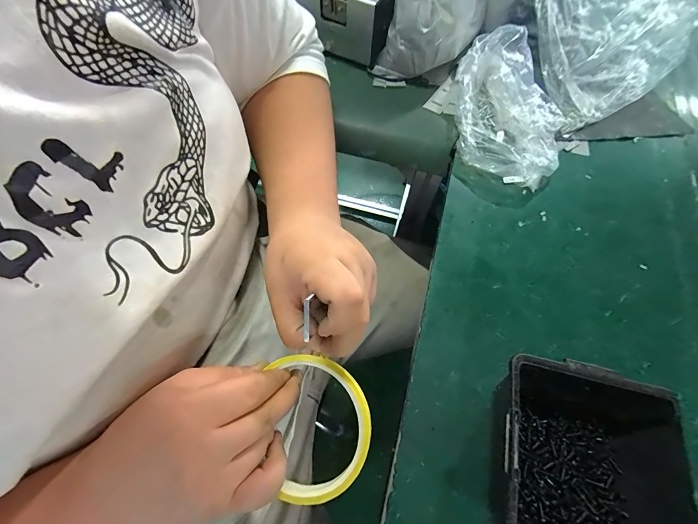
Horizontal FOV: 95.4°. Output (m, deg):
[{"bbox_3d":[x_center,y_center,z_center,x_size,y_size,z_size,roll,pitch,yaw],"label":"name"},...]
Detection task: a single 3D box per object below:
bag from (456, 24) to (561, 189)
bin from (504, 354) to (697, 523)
[{"bbox_3d":[0.192,-0.183,0.377,0.123,0.066,0.175,10,65,1],"label":"bag"},{"bbox_3d":[0.168,0.143,0.224,0.137,0.062,0.123,10,65,1],"label":"bin"}]

